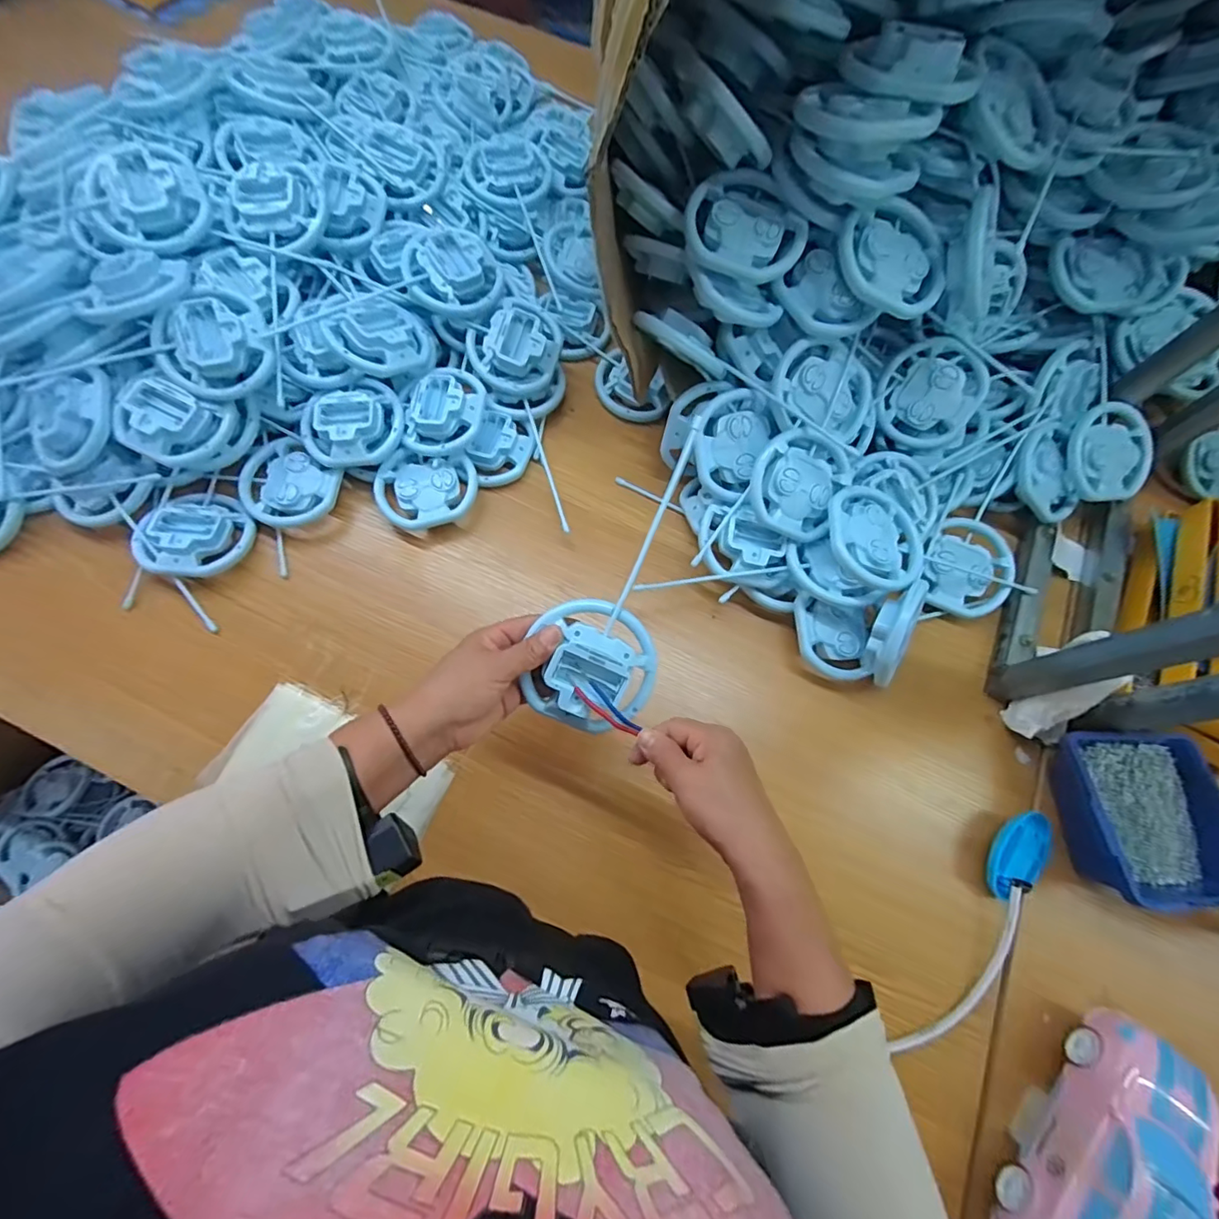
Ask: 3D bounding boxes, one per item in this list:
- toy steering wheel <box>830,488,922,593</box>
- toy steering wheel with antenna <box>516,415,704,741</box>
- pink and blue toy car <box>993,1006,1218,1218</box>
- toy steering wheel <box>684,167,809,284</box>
[{"bbox_3d":[0.246,-0.069,0.495,0.096,0.023,0.096,5,71,-15],"label":"toy steering wheel"},{"bbox_3d":[0.013,-0.021,0.397,0.091,0.033,0.235,22,93,5],"label":"toy steering wheel with antenna"},{"bbox_3d":[0.339,0.383,0.354,0.073,0.061,0.190,38,73,9],"label":"pink and blue toy car"},{"bbox_3d":[0.116,-0.328,0.460,0.101,0.024,0.085,4,85,-3],"label":"toy steering wheel"}]

